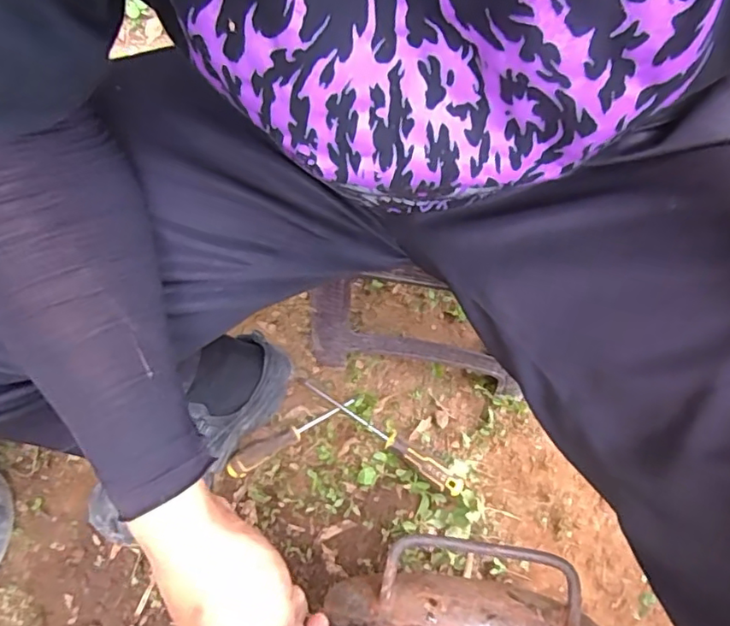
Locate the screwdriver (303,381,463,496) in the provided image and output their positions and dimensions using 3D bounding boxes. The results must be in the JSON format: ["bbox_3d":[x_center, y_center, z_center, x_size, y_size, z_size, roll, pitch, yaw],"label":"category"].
[{"bbox_3d":[0.021,0.155,0.745,0.248,0.026,0.025,36,68,15],"label":"screwdriver"}]

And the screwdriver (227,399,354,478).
[{"bbox_3d":[-0.097,0.161,0.752,0.181,0.022,0.028,-31,68,-16],"label":"screwdriver"}]

